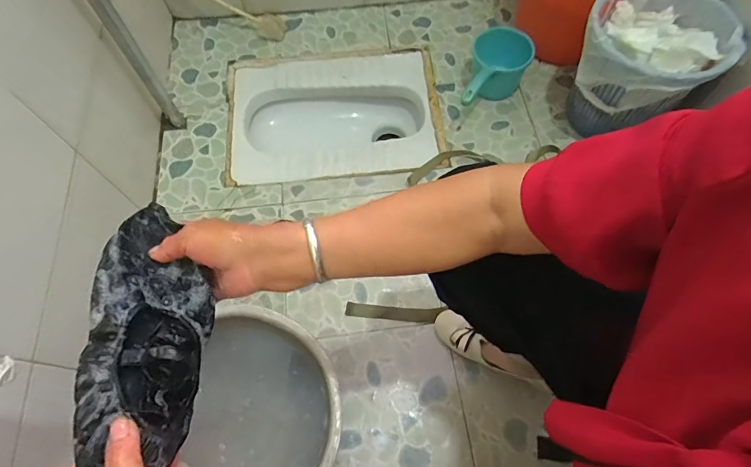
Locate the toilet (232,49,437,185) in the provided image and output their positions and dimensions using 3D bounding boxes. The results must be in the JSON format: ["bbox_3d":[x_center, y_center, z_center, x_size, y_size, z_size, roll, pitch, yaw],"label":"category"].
[{"bbox_3d":[-0.106,-0.282,1.083,0.478,0.172,0.372,-7,66,-2],"label":"toilet"}]

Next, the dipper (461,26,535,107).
[{"bbox_3d":[0.265,-0.345,0.967,0.129,0.129,0.231,21,66,10],"label":"dipper"}]

